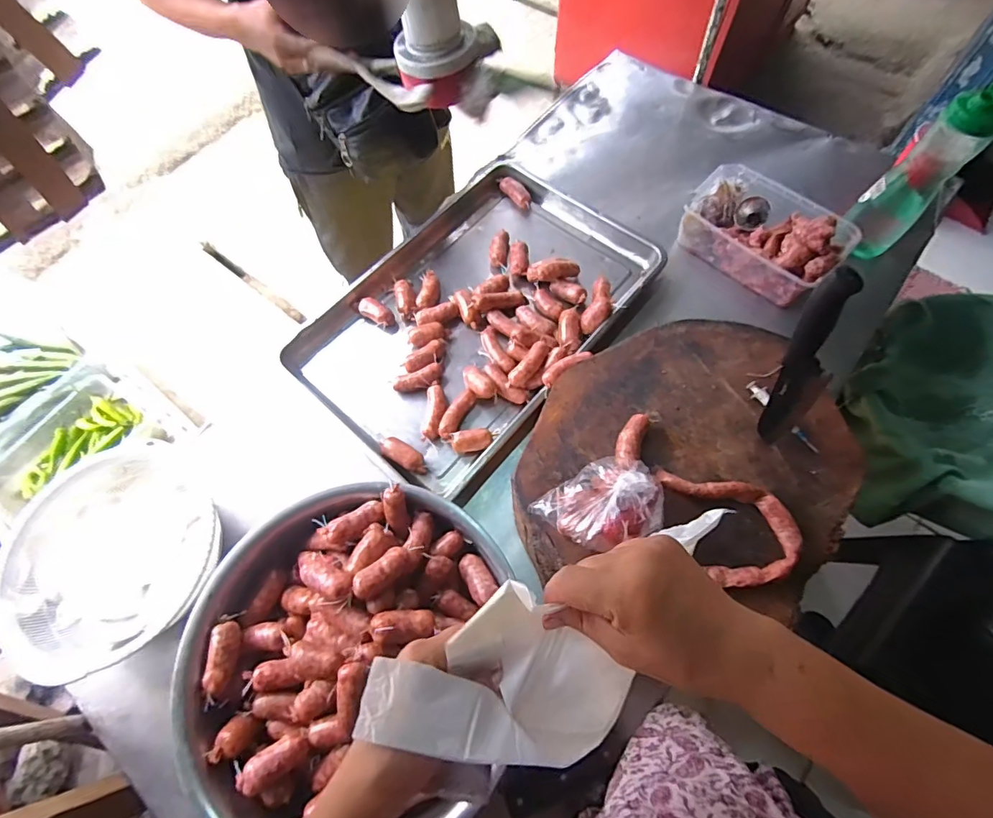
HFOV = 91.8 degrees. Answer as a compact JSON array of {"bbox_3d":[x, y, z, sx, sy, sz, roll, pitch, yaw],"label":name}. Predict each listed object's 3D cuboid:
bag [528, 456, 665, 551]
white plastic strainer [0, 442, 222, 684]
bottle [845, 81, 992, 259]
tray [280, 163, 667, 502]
[{"bbox_3d":[0.119,0.109,0.548,0.130,0.077,0.093,-22,67,-8],"label":"bag"},{"bbox_3d":[-0.505,0.190,0.630,0.254,0.066,0.270,-1,65,2],"label":"white plastic strainer"},{"bbox_3d":[0.626,-0.351,0.705,0.092,0.268,0.084,-43,71,-16],"label":"bottle"},{"bbox_3d":[-0.032,-0.172,0.825,0.406,0.059,0.577,39,72,17],"label":"tray"}]

